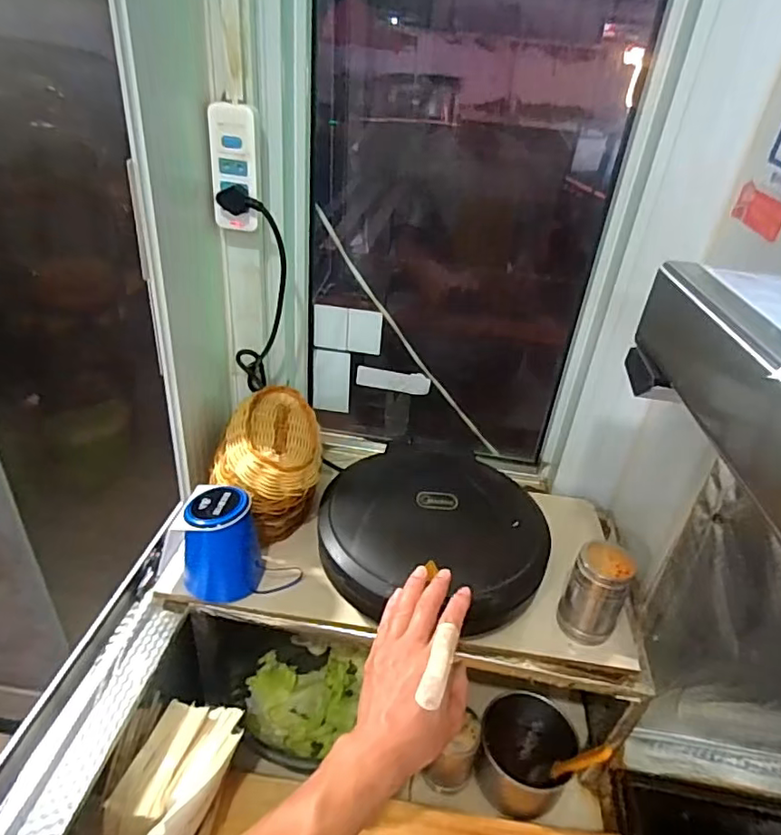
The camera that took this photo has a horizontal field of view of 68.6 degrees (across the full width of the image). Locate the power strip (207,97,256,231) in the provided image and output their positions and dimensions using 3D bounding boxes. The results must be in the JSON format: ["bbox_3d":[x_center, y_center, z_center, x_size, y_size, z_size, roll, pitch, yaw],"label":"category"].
[{"bbox_3d":[-0.188,-0.297,0.686,0.054,0.139,0.025,1,34,-8],"label":"power strip"}]

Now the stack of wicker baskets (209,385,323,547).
[{"bbox_3d":[-0.167,0.069,0.785,0.138,0.147,0.184,-2,34,-11],"label":"stack of wicker baskets"}]

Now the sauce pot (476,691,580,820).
[{"bbox_3d":[0.187,0.438,0.768,0.143,0.084,0.129,-19,41,-32],"label":"sauce pot"}]

